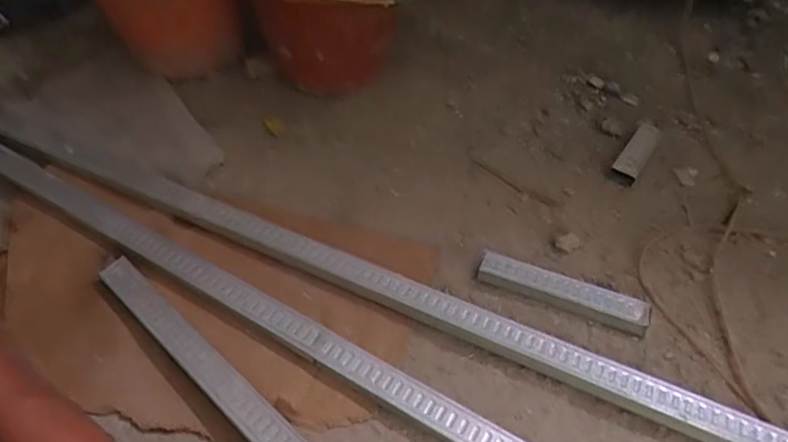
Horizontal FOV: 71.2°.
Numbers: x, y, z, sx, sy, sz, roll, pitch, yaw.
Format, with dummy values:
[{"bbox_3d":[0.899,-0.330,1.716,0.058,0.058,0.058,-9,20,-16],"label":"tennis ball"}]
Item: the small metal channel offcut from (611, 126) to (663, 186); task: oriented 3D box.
[{"bbox_3d":[0.334,-0.092,0.761,0.031,0.029,0.112,28,54,23],"label":"small metal channel offcut"}]

